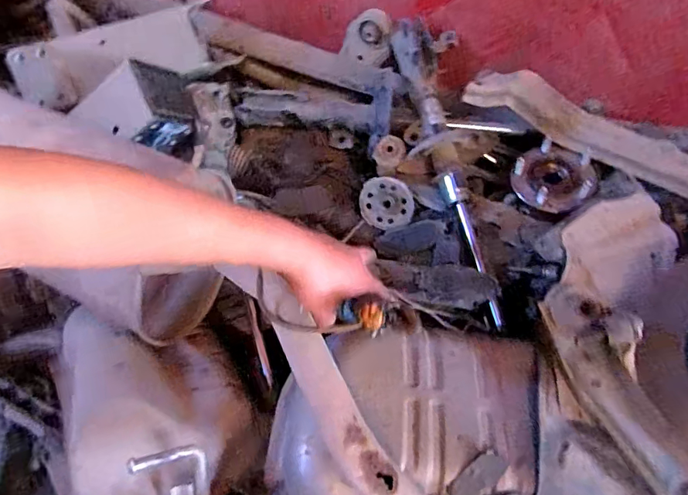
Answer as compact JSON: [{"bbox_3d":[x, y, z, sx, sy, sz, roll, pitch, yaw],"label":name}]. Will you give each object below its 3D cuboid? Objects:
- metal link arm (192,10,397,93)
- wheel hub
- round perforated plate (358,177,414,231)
[{"bbox_3d":[-0.100,-0.433,0.965,0.433,0.123,0.082,17,67,9],"label":"metal link arm"},{"bbox_3d":[0.349,-0.115,0.778,0.120,0.044,0.119,-1,65,2],"label":"wheel hub"},{"bbox_3d":[0.079,-0.083,0.864,0.098,0.005,0.096,1,82,-6],"label":"round perforated plate"}]

